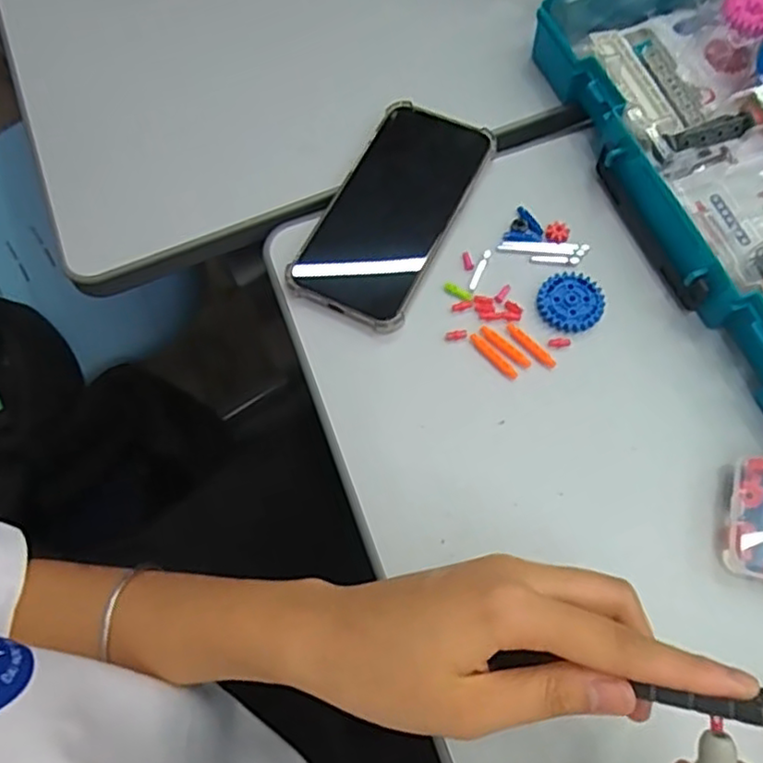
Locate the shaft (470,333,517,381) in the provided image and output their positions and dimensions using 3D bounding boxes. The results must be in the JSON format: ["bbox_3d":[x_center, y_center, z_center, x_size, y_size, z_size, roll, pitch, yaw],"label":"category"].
[{"bbox_3d":[0.067,-0.015,0.397,0.007,0.004,0.036,-40,71,-13],"label":"shaft"}]

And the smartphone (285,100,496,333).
[{"bbox_3d":[0.008,-0.113,0.439,0.082,0.013,0.163,24,71,12],"label":"smartphone"}]

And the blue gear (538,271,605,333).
[{"bbox_3d":[0.117,-0.050,0.406,0.039,0.005,0.040,-1,68,2],"label":"blue gear"}]

